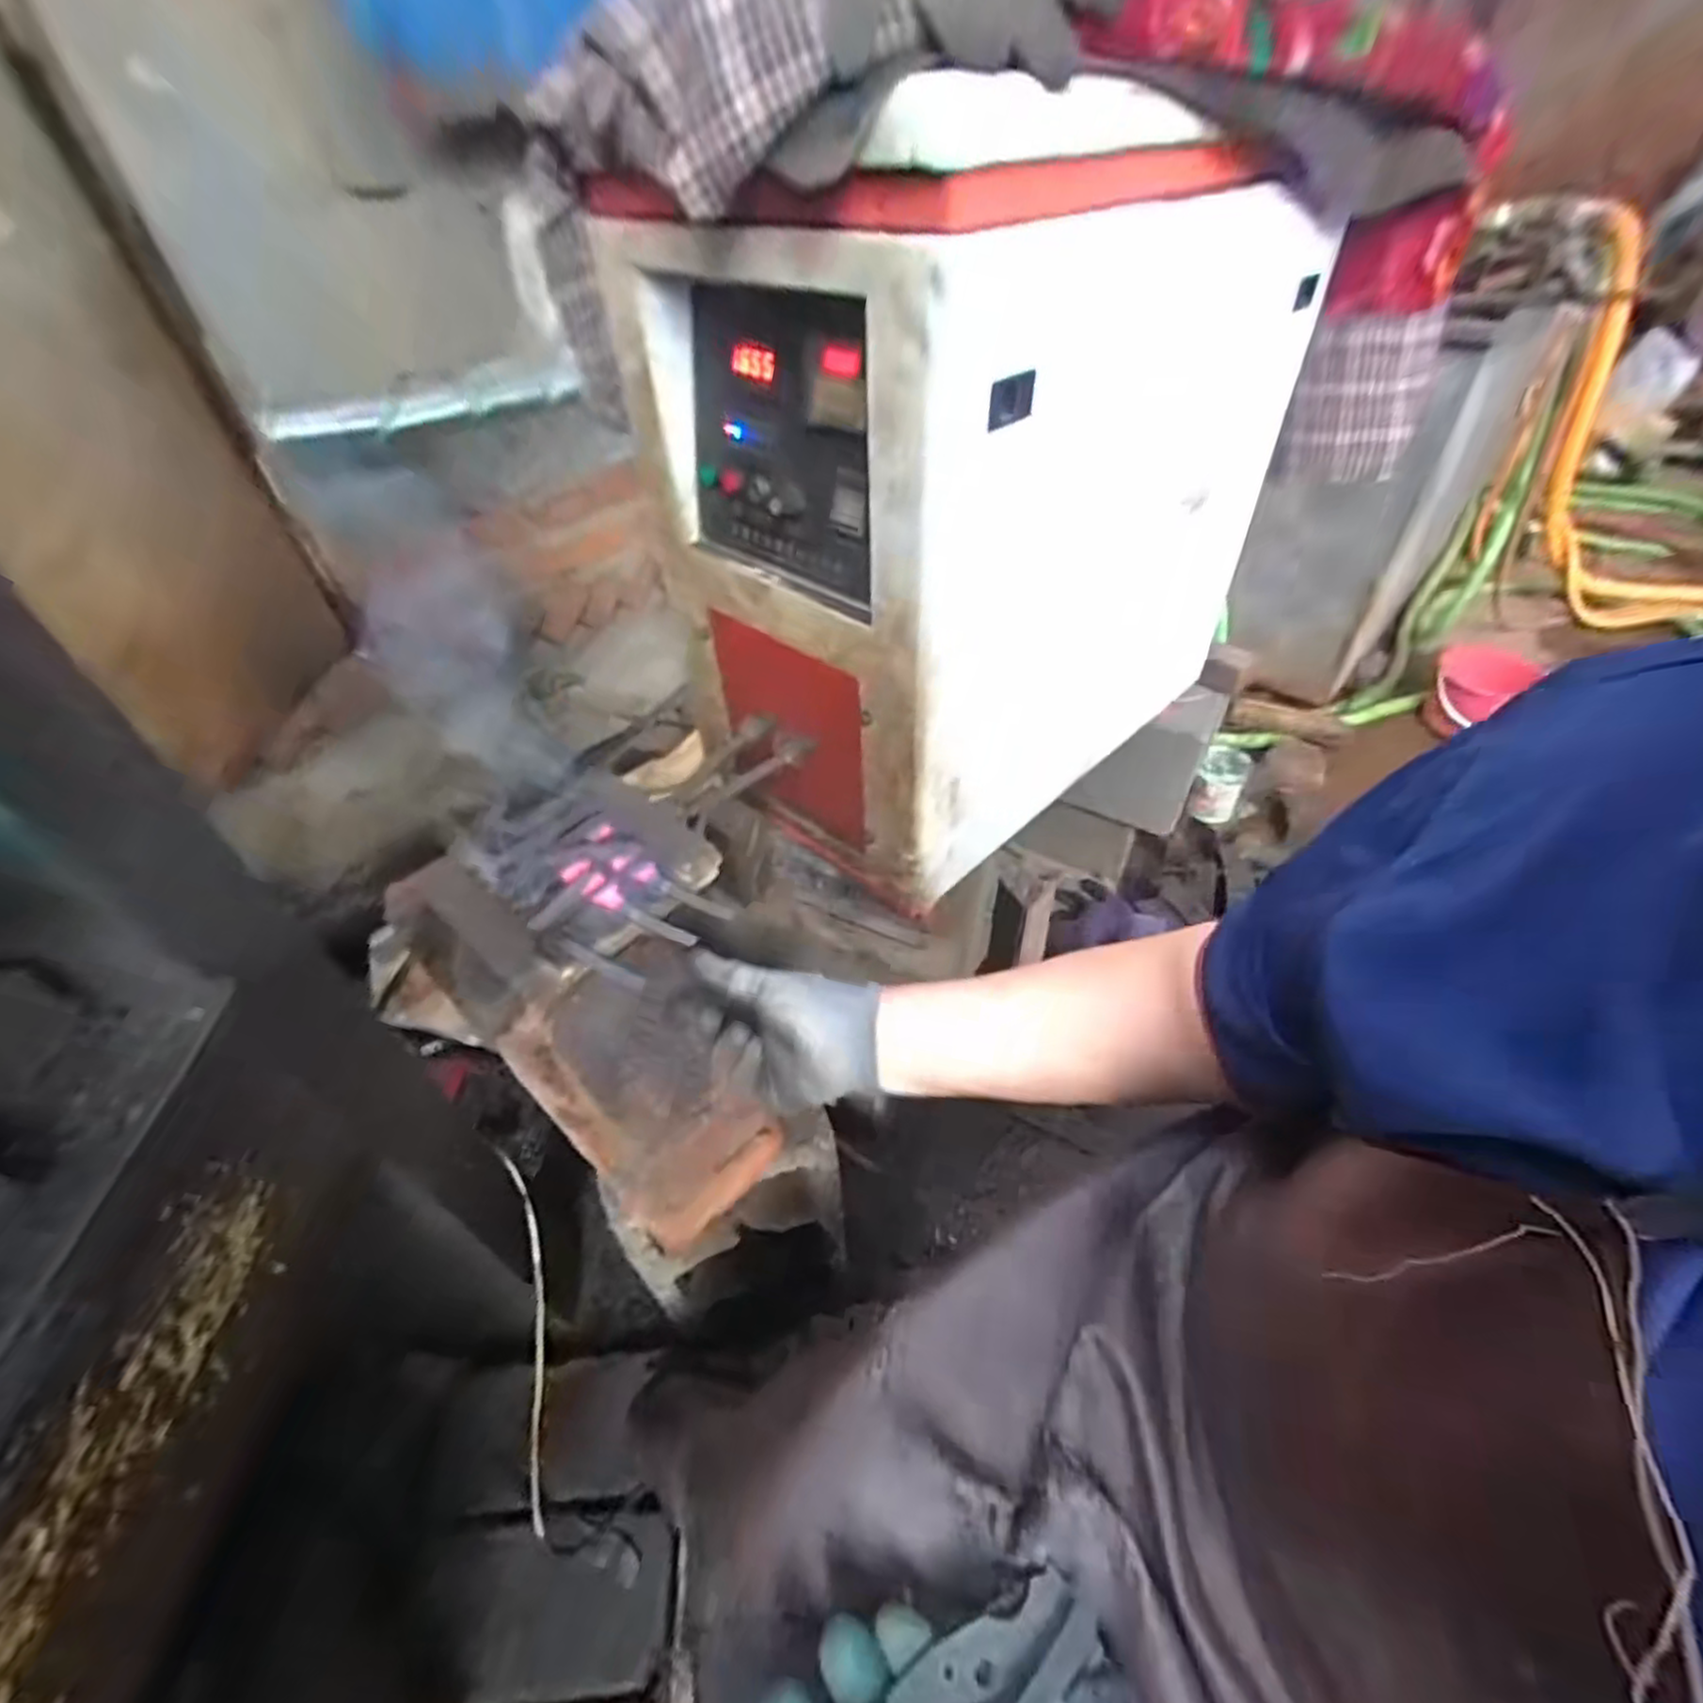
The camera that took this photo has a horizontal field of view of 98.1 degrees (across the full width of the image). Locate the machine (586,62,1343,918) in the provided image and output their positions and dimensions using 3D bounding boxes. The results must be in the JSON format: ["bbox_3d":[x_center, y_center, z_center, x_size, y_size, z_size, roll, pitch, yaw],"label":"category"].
[{"bbox_3d":[0.141,-0.349,0.732,0.593,0.520,0.345,-34,52,-28],"label":"machine"}]

